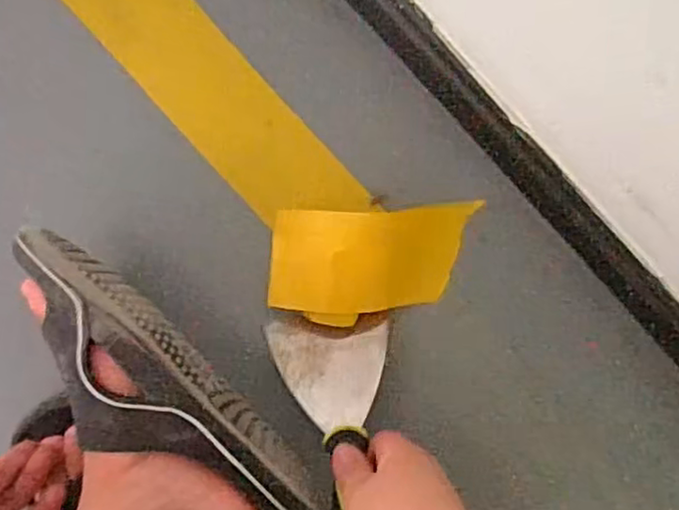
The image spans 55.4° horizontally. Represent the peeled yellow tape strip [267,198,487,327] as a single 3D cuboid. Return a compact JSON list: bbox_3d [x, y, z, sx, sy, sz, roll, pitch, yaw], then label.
[{"bbox_3d":[0.026,0.007,0.495,0.154,0.014,0.084,-2,92,-2],"label":"peeled yellow tape strip"}]

